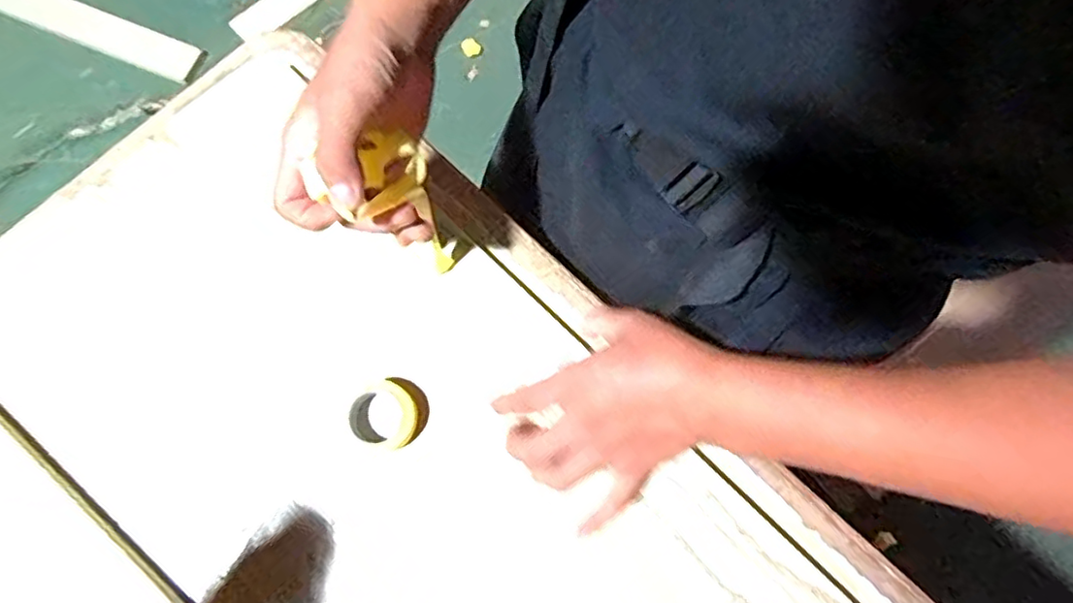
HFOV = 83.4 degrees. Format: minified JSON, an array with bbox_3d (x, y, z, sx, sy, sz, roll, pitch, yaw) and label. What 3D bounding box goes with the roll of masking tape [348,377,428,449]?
[{"bbox_3d":[-0.111,0.082,0.452,0.057,0.017,0.051,12,76,3],"label":"roll of masking tape"}]

